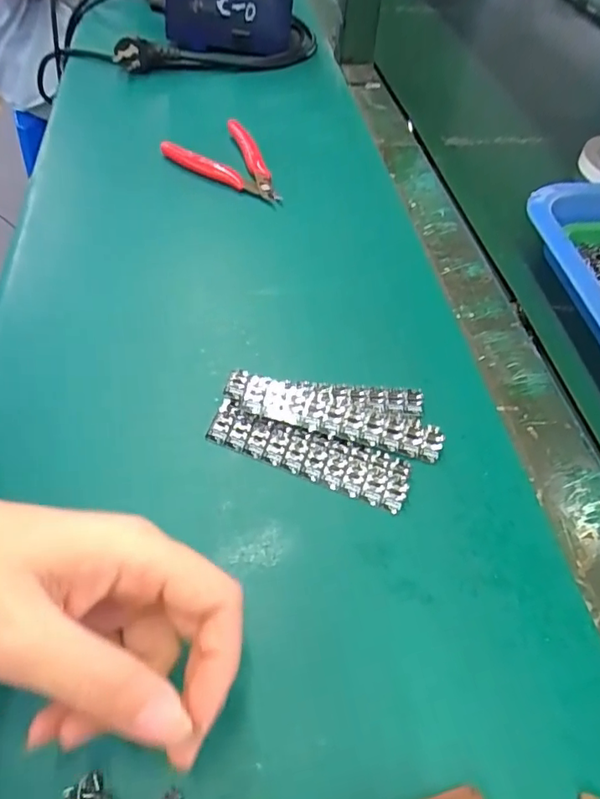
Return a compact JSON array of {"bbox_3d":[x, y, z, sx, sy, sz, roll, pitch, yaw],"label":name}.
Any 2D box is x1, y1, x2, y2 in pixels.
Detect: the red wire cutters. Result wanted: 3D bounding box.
[{"bbox_3d":[-0.069,-0.202,0.464,0.075,0.022,0.113,-17,54,-16],"label":"red wire cutters"}]

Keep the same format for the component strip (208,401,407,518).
[{"bbox_3d":[0.004,0.029,0.290,0.108,0.006,0.029,17,52,11],"label":"component strip"}]

